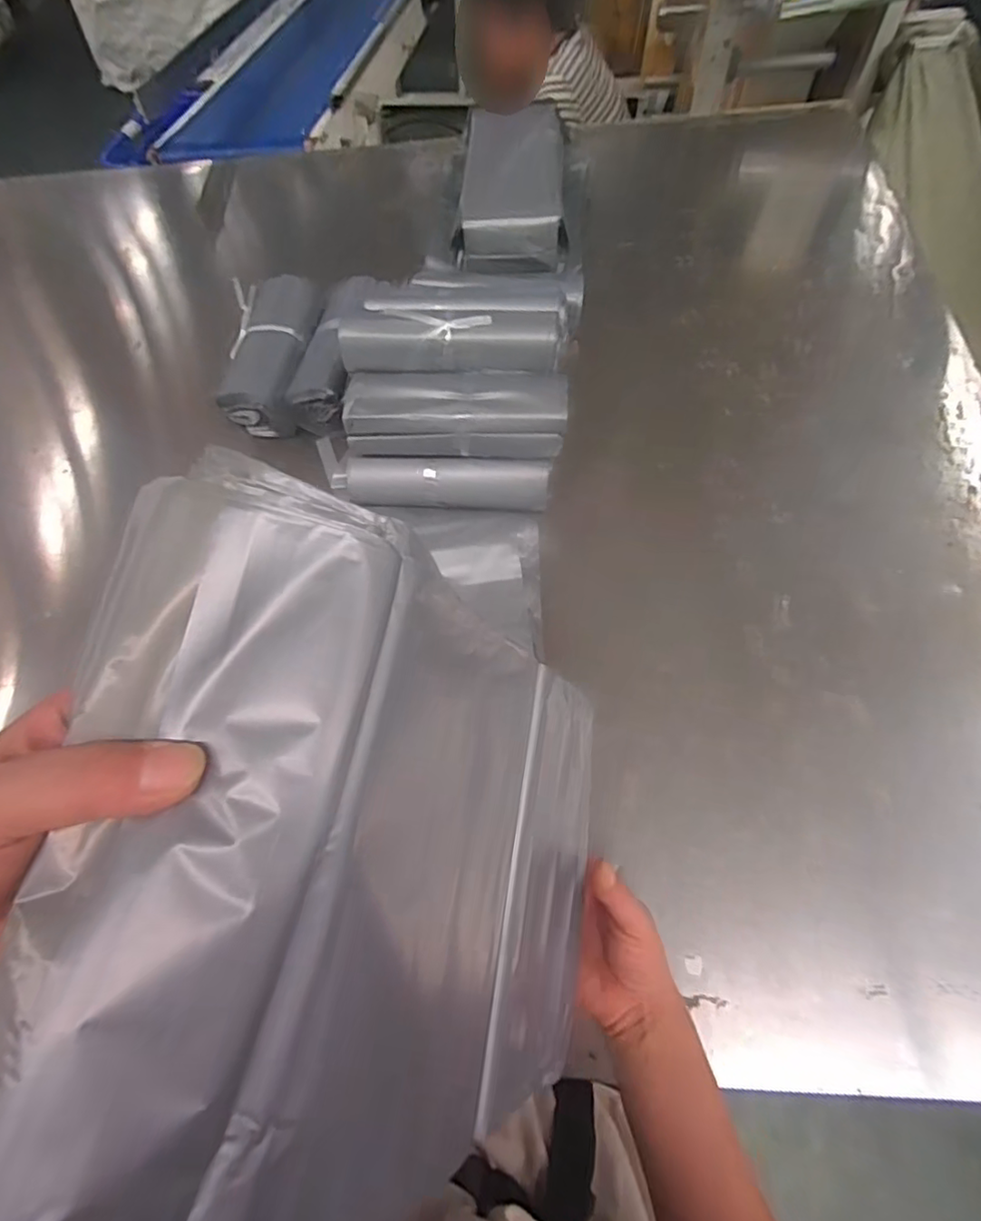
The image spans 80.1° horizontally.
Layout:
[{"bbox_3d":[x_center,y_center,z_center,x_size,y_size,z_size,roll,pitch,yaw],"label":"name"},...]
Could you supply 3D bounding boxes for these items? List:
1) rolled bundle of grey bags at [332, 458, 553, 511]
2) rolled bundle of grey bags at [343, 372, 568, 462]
[{"bbox_3d":[-0.064,-0.143,0.669,0.259,0.049,0.040,6,65,7],"label":"rolled bundle of grey bags"},{"bbox_3d":[-0.040,-0.217,0.639,0.242,0.061,0.079,4,65,7],"label":"rolled bundle of grey bags"}]

